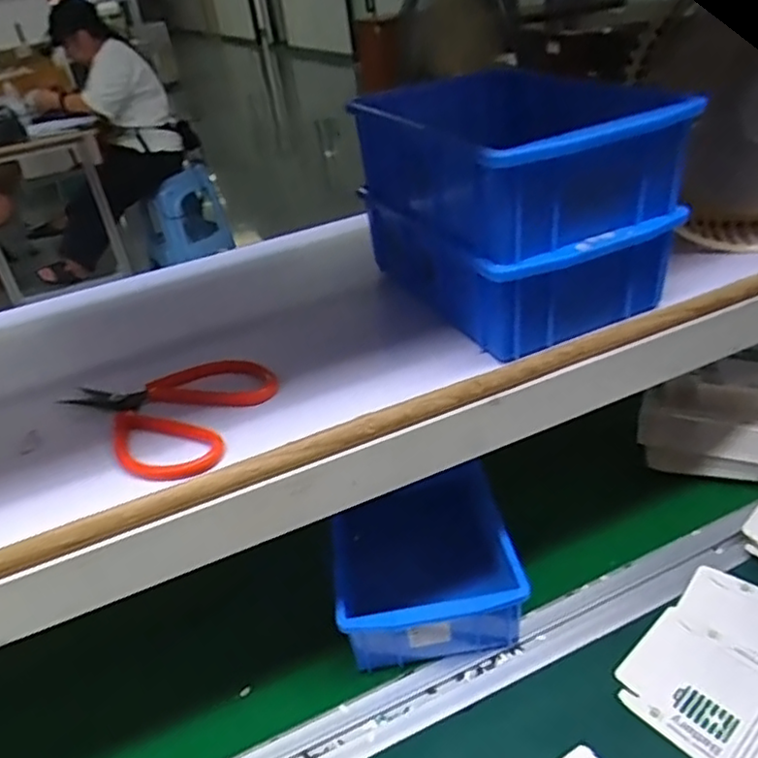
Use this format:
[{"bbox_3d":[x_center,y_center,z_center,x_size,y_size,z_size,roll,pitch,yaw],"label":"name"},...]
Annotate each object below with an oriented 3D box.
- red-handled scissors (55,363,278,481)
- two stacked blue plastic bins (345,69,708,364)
[{"bbox_3d":[-0.117,0.014,0.389,0.114,0.009,0.096,21,42,39],"label":"red-handled scissors"},{"bbox_3d":[0.085,-0.118,0.435,0.138,0.129,0.181,-20,34,-18],"label":"two stacked blue plastic bins"}]

